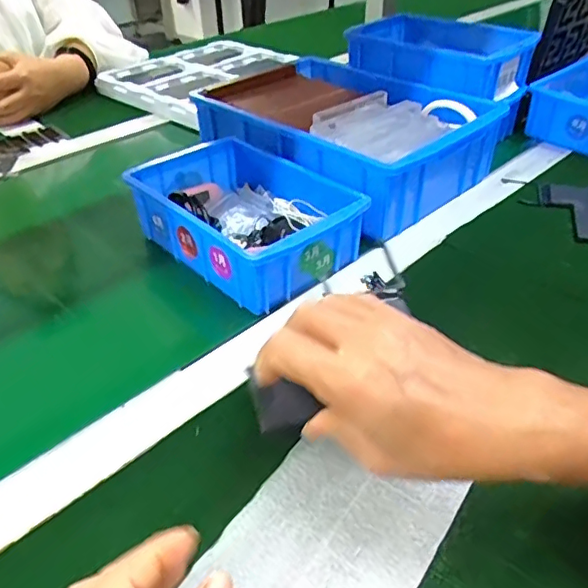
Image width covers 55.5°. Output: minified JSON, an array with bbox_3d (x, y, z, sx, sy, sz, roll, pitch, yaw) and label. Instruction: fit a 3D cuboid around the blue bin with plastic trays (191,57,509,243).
[{"bbox_3d":[0.053,-0.172,0.622,0.290,0.094,0.209,31,47,34],"label":"blue bin with plastic trays"}]

